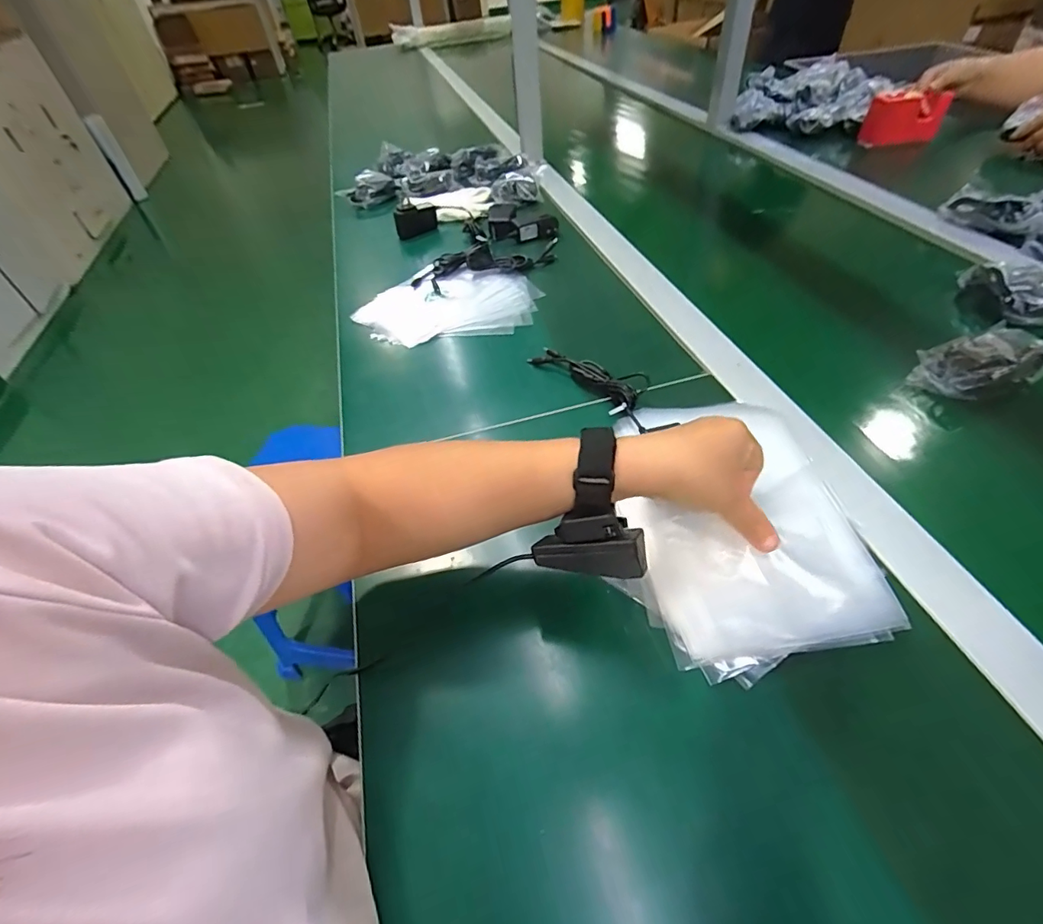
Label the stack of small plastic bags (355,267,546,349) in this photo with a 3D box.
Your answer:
[{"bbox_3d":[-0.098,-0.219,0.681,0.229,0.016,0.179,5,49,10],"label":"stack of small plastic bags"}]

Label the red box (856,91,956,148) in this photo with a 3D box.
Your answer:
[{"bbox_3d":[0.745,-0.669,0.963,0.139,0.085,0.030,-6,48,1],"label":"red box"}]

